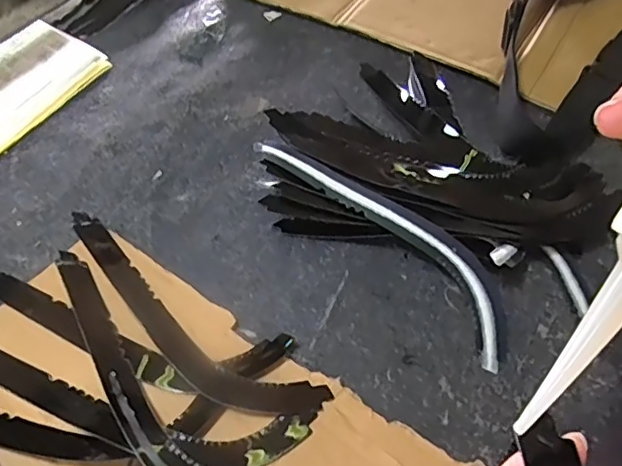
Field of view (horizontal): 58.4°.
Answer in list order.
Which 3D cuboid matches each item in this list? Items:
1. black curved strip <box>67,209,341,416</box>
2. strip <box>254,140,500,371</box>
[{"bbox_3d":[-0.087,0.053,0.347,0.213,0.004,0.044,32,61,21],"label":"black curved strip"},{"bbox_3d":[0.050,-0.005,0.365,0.044,0.009,0.208,-45,74,-4],"label":"strip"}]

